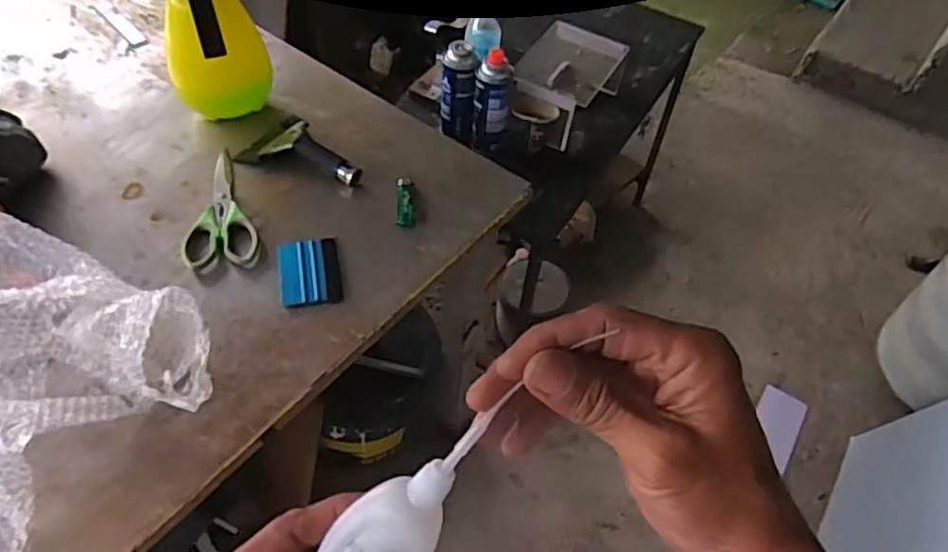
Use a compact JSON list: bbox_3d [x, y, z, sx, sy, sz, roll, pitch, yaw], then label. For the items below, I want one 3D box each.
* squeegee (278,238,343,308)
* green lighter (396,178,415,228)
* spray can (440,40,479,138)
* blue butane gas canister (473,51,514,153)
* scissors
[{"bbox_3d":[-0.204,-0.008,0.820,0.072,0.009,0.103,-7,55,-10],"label":"squeegee"},{"bbox_3d":[-0.093,-0.105,0.900,0.026,0.017,0.091,1,54,-4],"label":"green lighter"},{"bbox_3d":[-0.030,-0.327,1.179,0.063,0.160,0.066,2,54,-3],"label":"spray can"},{"bbox_3d":[0.033,-0.308,1.171,0.063,0.167,0.062,6,53,-1],"label":"blue butane gas canister"},{"bbox_3d":[-0.340,-0.090,0.869,0.086,0.012,0.211,-12,56,-13],"label":"scissors"}]

